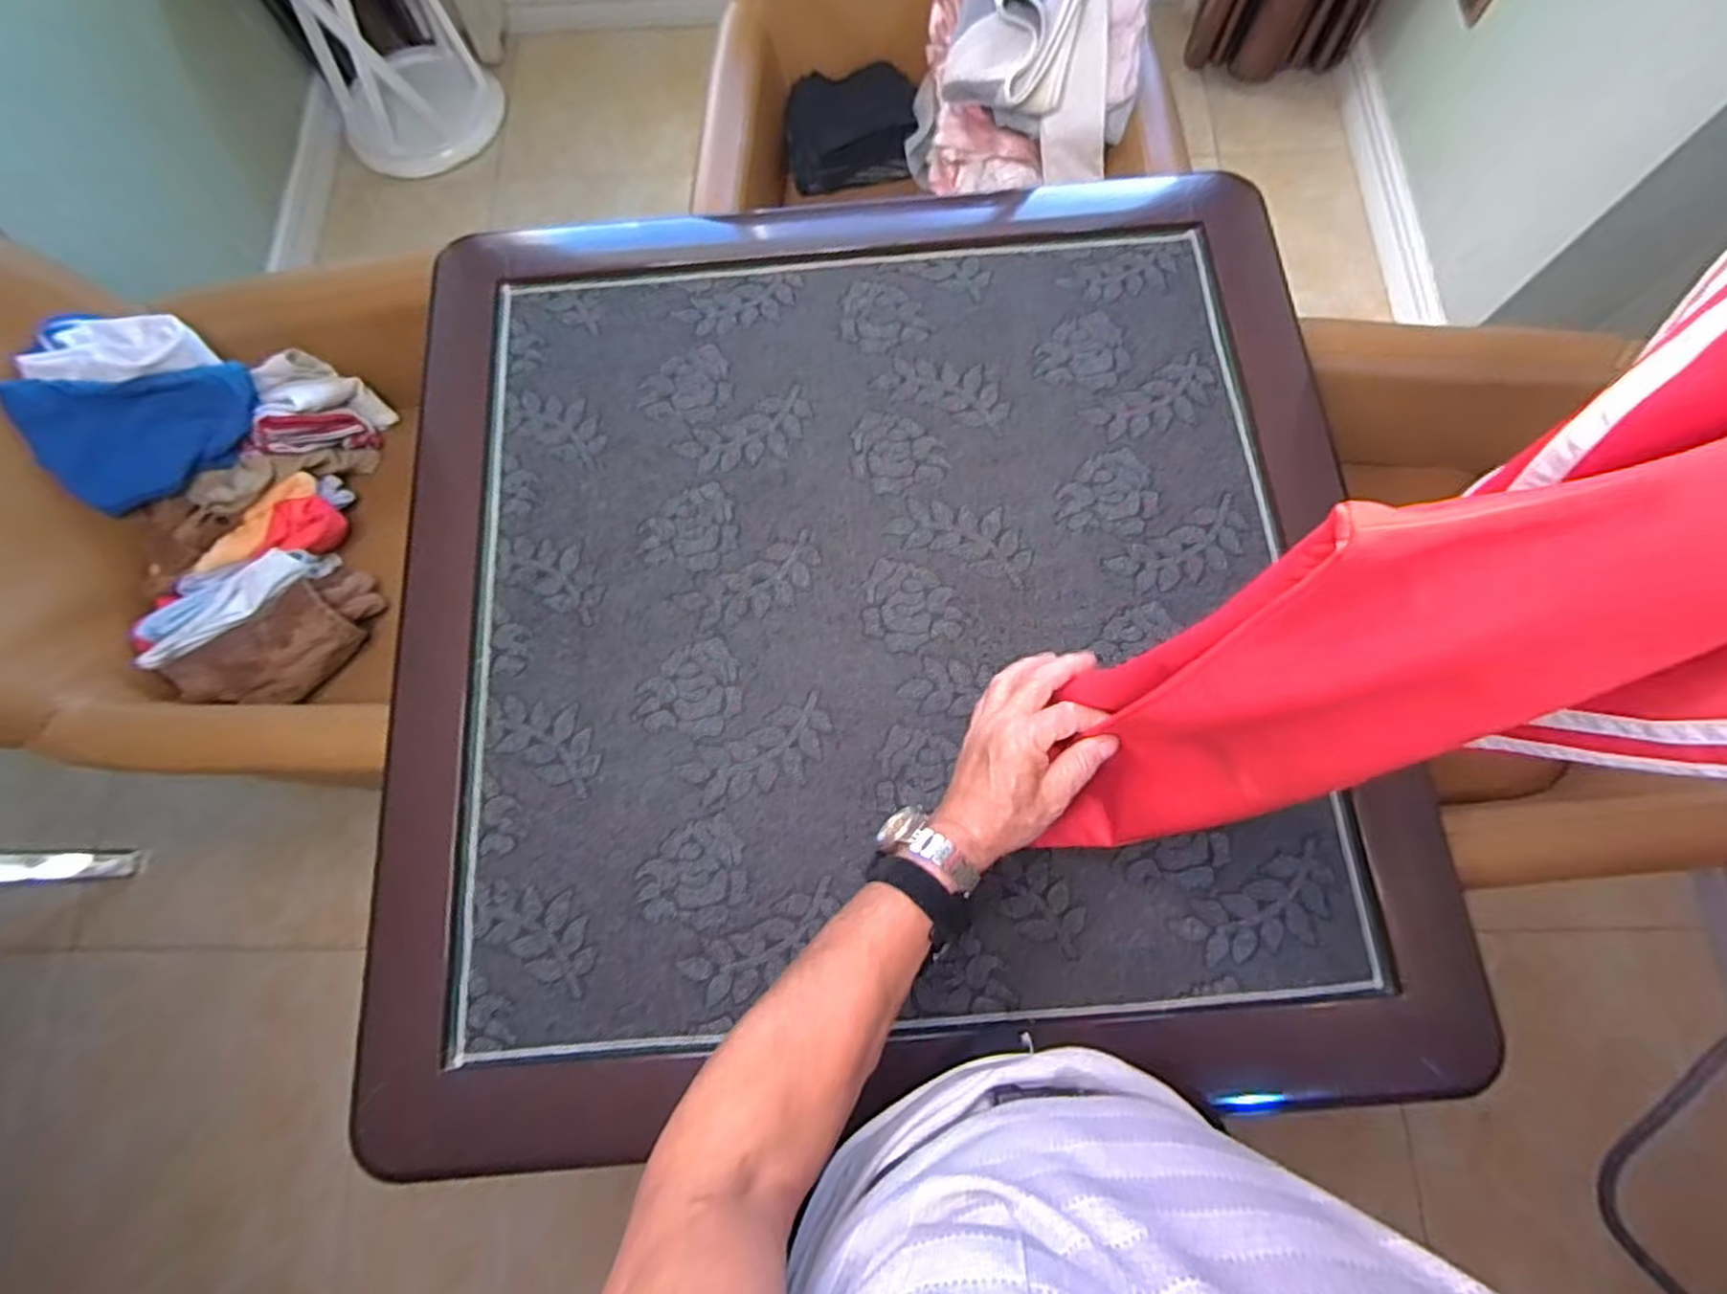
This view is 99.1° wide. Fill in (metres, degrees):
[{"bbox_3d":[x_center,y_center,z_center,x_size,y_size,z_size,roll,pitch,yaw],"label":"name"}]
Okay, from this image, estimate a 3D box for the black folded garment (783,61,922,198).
[{"bbox_3d":[-0.023,-0.855,1.218,0.216,0.074,0.160,-6,74,-1],"label":"black folded garment"}]

